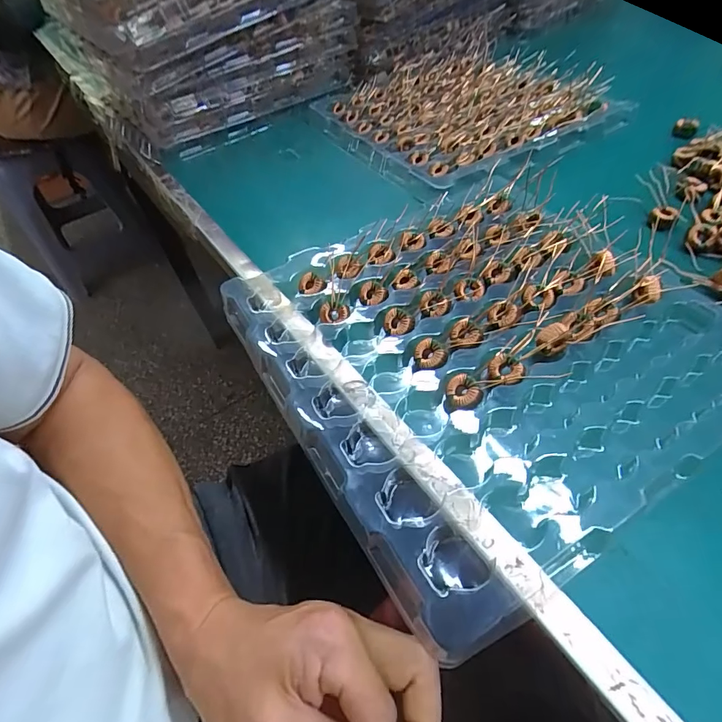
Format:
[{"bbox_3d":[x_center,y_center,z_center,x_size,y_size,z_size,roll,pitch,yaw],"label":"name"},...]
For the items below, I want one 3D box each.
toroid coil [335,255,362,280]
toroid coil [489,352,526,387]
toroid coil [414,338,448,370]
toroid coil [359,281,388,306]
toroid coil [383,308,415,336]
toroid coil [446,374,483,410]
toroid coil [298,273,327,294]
[{"bbox_3d":[-0.011,-0.076,0.349,0.020,0.005,0.020,0,84,1],"label":"toroid coil"},{"bbox_3d":[0.093,0.006,0.276,0.022,0.007,0.021,-3,52,4],"label":"toroid coil"},{"bbox_3d":[0.046,-0.004,0.288,0.025,0.009,0.018,35,63,28],"label":"toroid coil"},{"bbox_3d":[0.010,-0.051,0.332,0.023,0.010,0.018,9,53,12],"label":"toroid coil"},{"bbox_3d":[0.027,-0.027,0.310,0.024,0.010,0.018,28,59,24],"label":"toroid coil"},{"bbox_3d":[0.062,0.018,0.266,0.019,0.010,0.024,-30,55,-17],"label":"toroid coil"},{"bbox_3d":[-0.039,-0.061,0.342,0.022,0.010,0.015,11,54,14],"label":"toroid coil"}]

